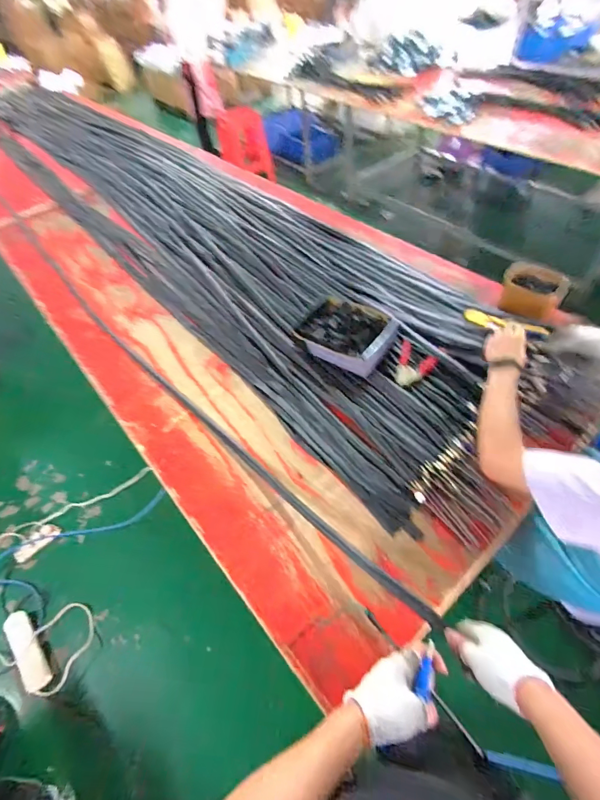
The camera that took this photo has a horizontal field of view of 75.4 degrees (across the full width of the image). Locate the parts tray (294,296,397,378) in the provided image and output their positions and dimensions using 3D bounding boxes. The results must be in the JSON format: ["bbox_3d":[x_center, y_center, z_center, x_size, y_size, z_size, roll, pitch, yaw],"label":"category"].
[{"bbox_3d":[0.131,-0.203,1.133,0.260,0.070,0.220,29,61,26],"label":"parts tray"}]

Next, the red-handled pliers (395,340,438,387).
[{"bbox_3d":[0.321,-0.096,1.062,0.098,0.026,0.139,12,55,15],"label":"red-handled pliers"}]

